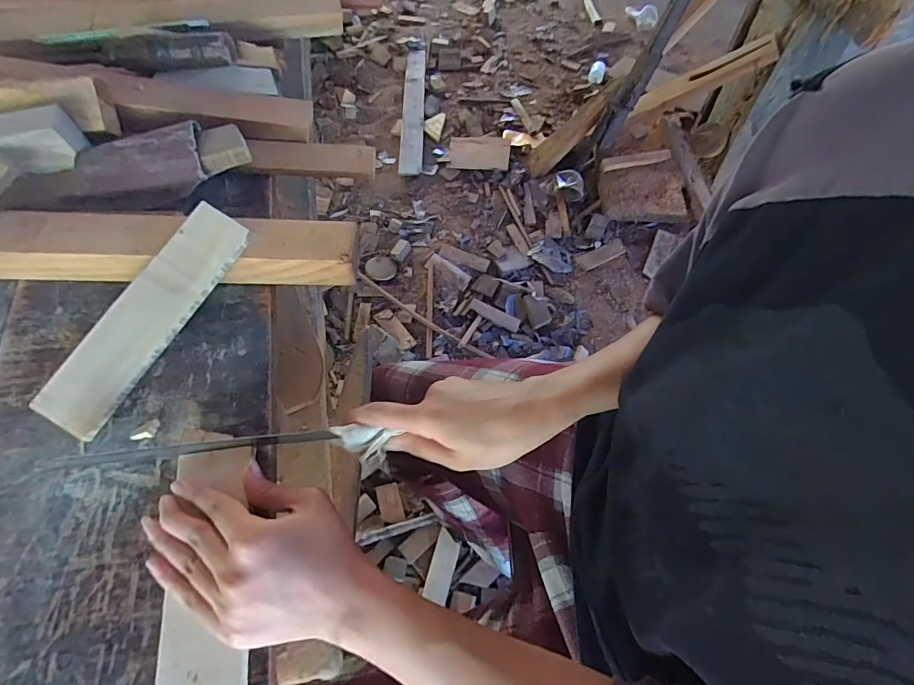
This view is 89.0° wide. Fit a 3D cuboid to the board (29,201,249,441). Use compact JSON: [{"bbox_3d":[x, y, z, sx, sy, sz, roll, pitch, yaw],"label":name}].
[{"bbox_3d":[-0.235,-0.022,0.354,0.050,0.005,0.190,32,76,-2],"label":"board"}]

